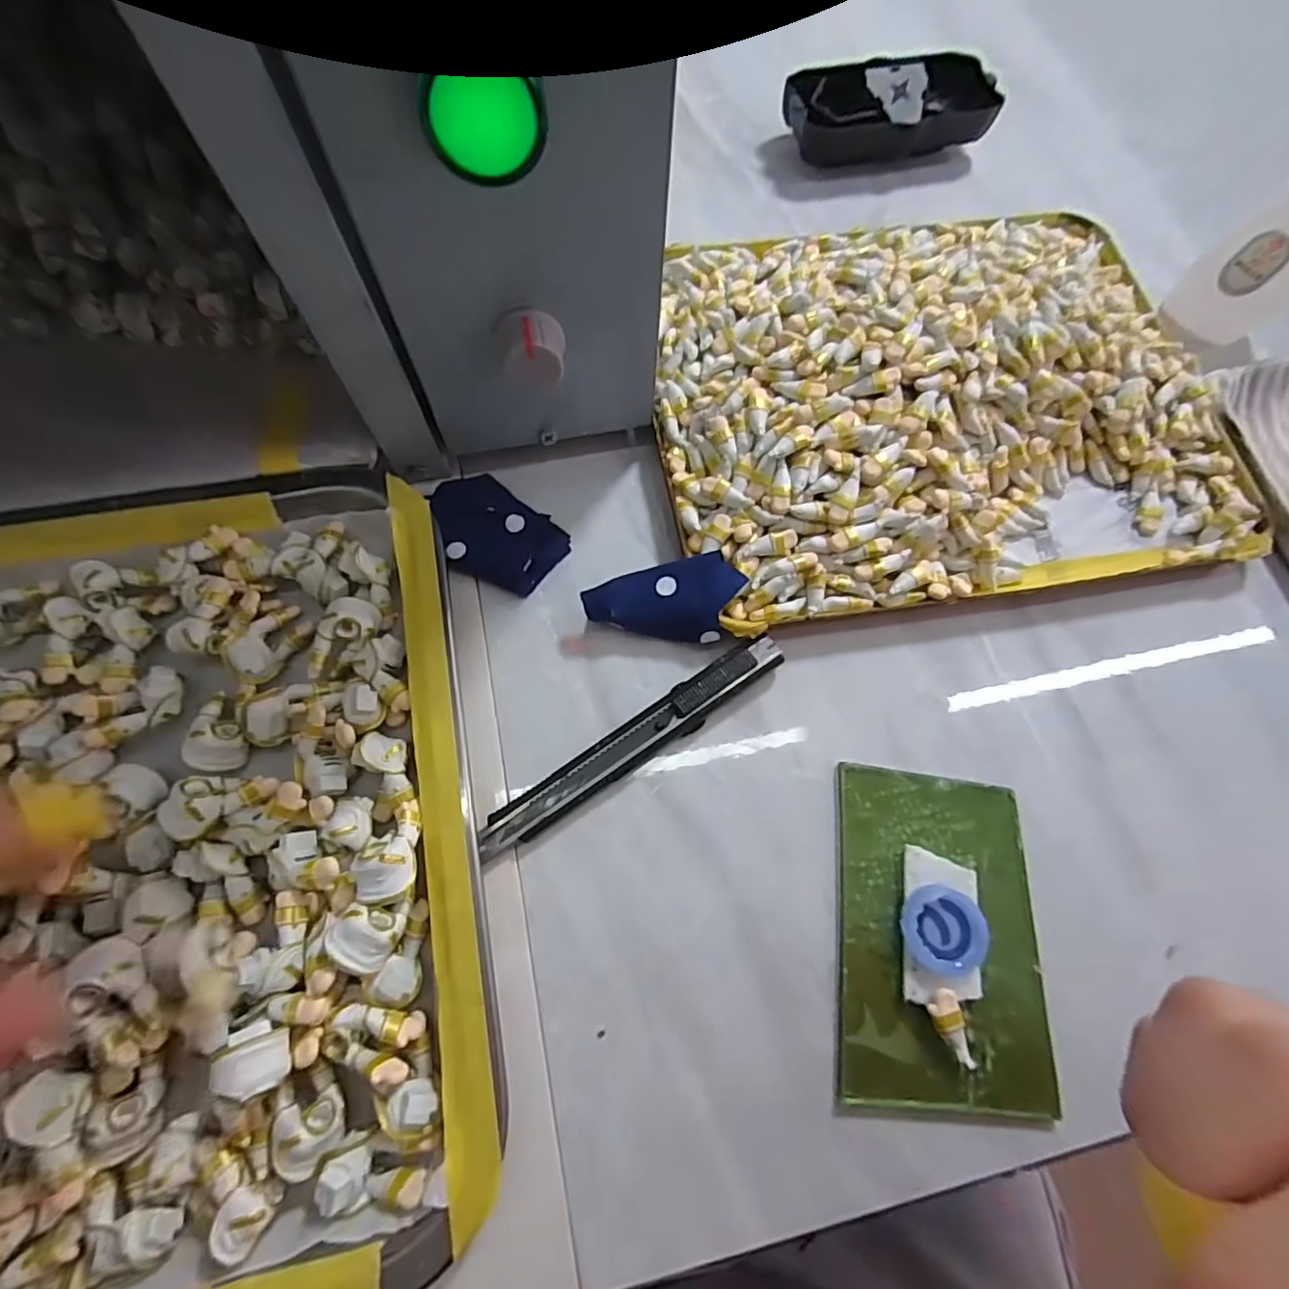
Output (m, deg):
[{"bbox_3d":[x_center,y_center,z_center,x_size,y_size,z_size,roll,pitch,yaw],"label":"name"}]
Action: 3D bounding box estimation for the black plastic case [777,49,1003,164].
[{"bbox_3d":[0.132,-0.287,0.332,0.112,0.029,0.050,-12,72,-6],"label":"black plastic case"}]

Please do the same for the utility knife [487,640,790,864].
[{"bbox_3d":[-0.003,0.036,0.223,0.128,0.011,0.016,-32,75,-12],"label":"utility knife"}]

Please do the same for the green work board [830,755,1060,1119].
[{"bbox_3d":[0.099,0.096,0.204,0.065,0.008,0.102,6,70,1],"label":"green work board"}]

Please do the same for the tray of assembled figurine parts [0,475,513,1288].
[{"bbox_3d":[-0.210,0.079,0.190,0.318,0.031,0.263,-13,72,-6],"label":"tray of assembled figurine parts"}]

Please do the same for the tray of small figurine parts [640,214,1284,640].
[{"bbox_3d":[0.125,-0.114,0.262,0.237,0.036,0.192,-9,72,-4],"label":"tray of small figurine parts"}]

